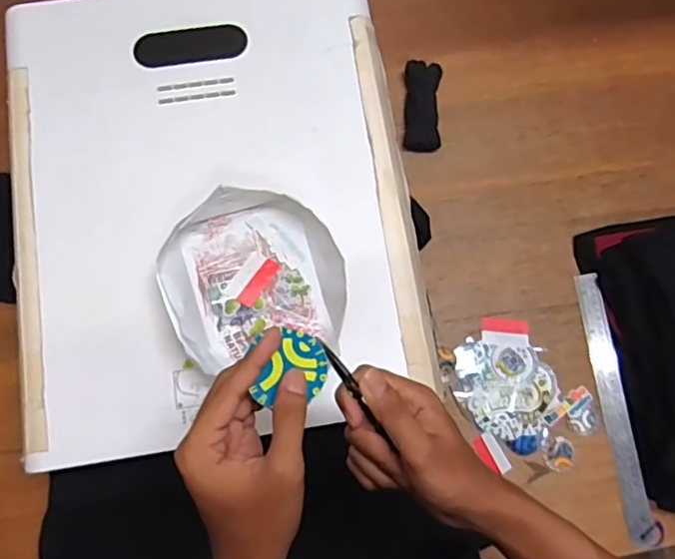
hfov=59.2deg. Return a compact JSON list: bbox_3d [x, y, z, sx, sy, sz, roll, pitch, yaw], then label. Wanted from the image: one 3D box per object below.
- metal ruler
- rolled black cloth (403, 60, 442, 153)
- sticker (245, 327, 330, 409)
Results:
[{"bbox_3d":[0.339,0.152,0.728,0.030,0.010,0.323,-15,75,30],"label":"metal ruler"},{"bbox_3d":[0.116,-0.235,0.807,0.047,0.024,0.123,1,76,-1],"label":"rolled black cloth"},{"bbox_3d":[-0.031,0.057,0.396,0.049,0.004,0.048,-7,90,-10],"label":"sticker"}]

